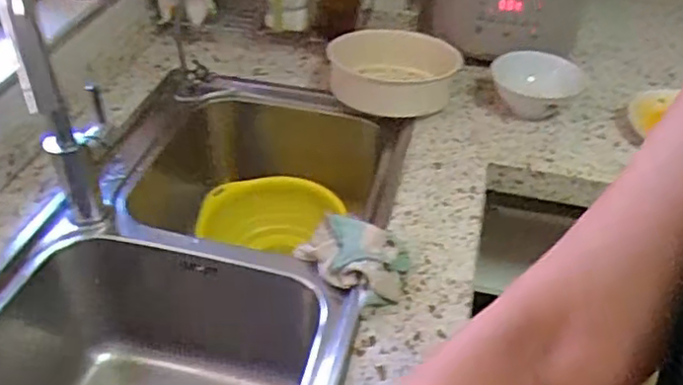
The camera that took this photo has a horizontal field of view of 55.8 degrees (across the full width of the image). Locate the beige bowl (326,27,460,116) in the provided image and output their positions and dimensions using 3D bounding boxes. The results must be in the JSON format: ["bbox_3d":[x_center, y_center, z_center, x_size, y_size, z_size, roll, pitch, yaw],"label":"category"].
[{"bbox_3d":[0.074,-0.172,0.971,0.180,0.078,0.183,1,41,-1],"label":"beige bowl"}]

